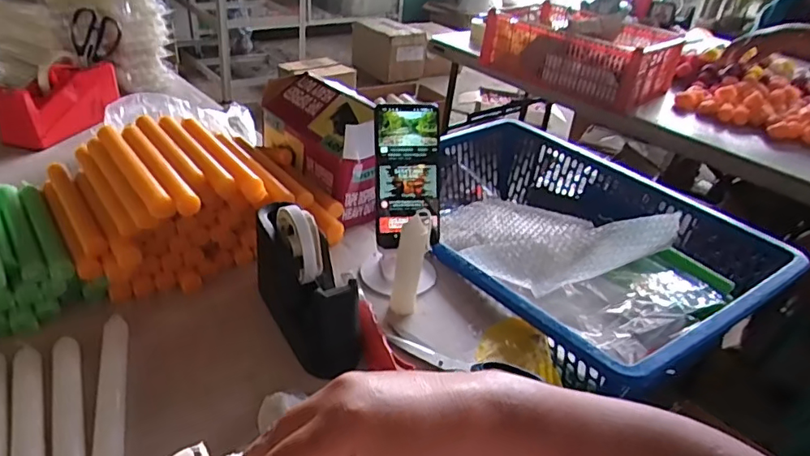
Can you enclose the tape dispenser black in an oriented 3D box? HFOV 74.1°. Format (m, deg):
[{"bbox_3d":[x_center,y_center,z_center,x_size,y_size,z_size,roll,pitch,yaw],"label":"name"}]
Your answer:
[{"bbox_3d":[-0.103,0.051,0.561,0.060,0.127,0.181,-15,39,-29],"label":"tape dispenser black"}]

